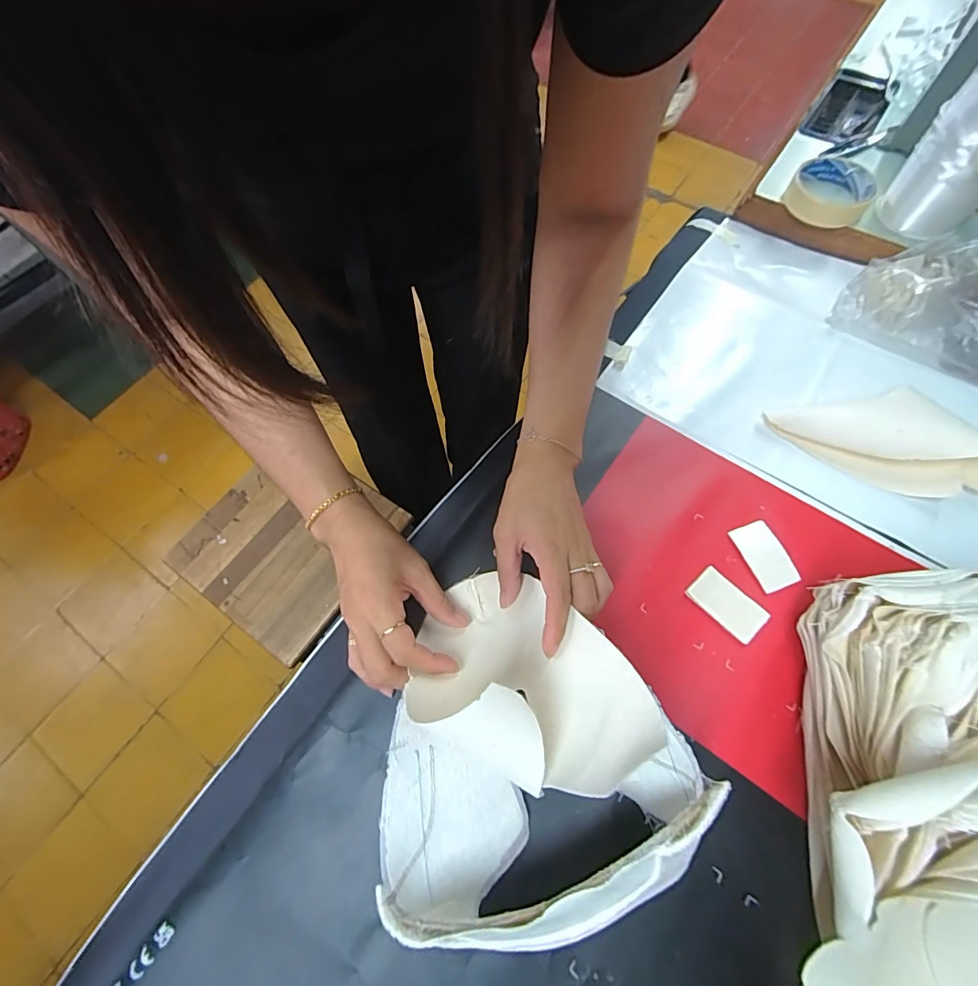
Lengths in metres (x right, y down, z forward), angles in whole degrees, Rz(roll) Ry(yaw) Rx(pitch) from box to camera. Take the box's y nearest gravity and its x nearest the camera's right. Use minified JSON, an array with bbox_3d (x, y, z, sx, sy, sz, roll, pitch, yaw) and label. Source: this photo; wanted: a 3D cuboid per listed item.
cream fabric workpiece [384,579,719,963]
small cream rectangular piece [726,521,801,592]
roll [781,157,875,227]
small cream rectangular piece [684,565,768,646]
[{"bbox_3d":[0.018,0.166,0.272,0.180,0.106,0.197,0,68,1],"label":"cream fabric workpiece"},{"bbox_3d":[0.228,0.051,0.374,0.031,0.004,0.056,-23,64,2],"label":"small cream rectangular piece"},{"bbox_3d":[0.391,-0.343,0.515,0.083,0.032,0.083,39,73,16],"label":"roll"},{"bbox_3d":[0.188,0.088,0.358,0.032,0.009,0.056,-38,71,-14],"label":"small cream rectangular piece"}]

